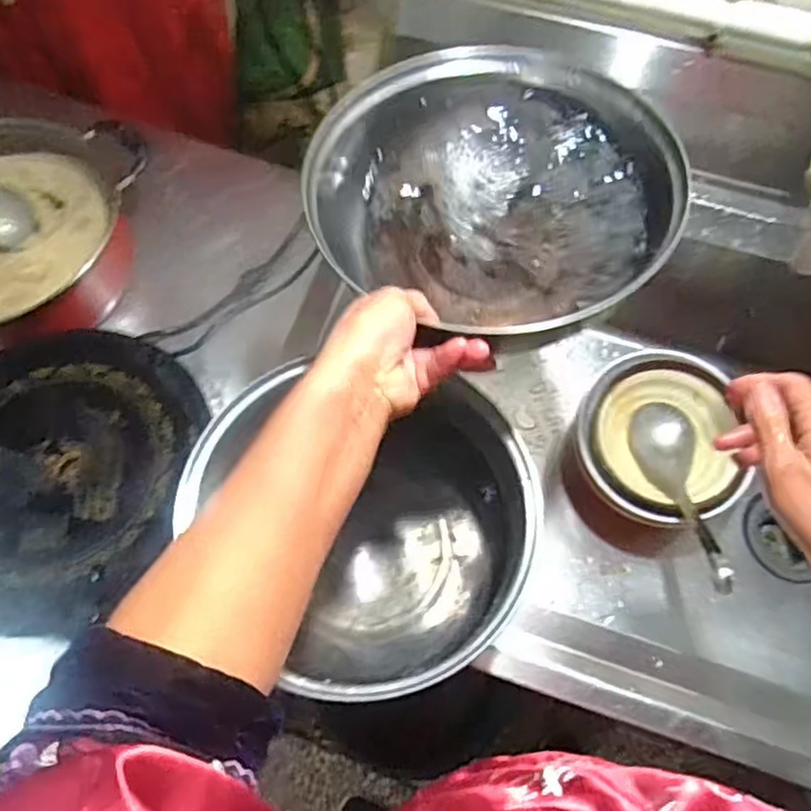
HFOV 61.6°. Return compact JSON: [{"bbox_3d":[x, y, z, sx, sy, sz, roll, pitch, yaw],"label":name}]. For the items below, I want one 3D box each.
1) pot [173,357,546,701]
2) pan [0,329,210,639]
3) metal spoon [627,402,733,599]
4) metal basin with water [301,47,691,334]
[{"bbox_3d":[-0.014,0.095,0.545,0.275,0.135,0.233,-26,71,-9],"label":"pot"},{"bbox_3d":[-0.323,0.057,0.609,0.250,0.023,0.273,0,69,1],"label":"pan"},{"bbox_3d":[0.296,0.092,0.713,0.062,0.050,0.240,-2,38,0],"label":"metal spoon"},{"bbox_3d":[0.066,-0.177,0.534,0.261,0.085,0.222,4,69,2],"label":"metal basin with water"}]

